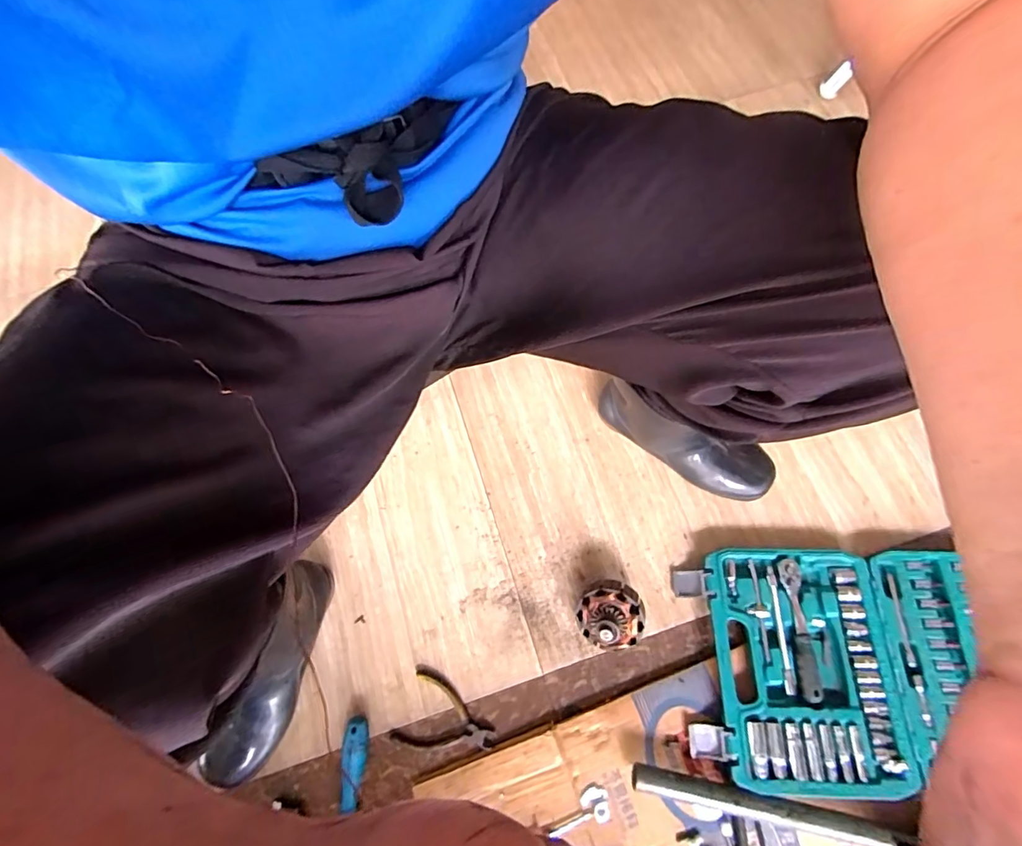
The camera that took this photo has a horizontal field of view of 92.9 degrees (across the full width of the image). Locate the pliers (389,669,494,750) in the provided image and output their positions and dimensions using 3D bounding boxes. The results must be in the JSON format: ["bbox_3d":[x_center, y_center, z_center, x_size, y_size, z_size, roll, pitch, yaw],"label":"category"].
[{"bbox_3d":[-0.074,0.351,0.571,0.110,0.007,0.078,19,71,9],"label":"pliers"}]

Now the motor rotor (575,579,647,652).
[{"bbox_3d":[0.116,0.228,0.578,0.071,0.066,0.076,-1,69,2],"label":"motor rotor"}]

